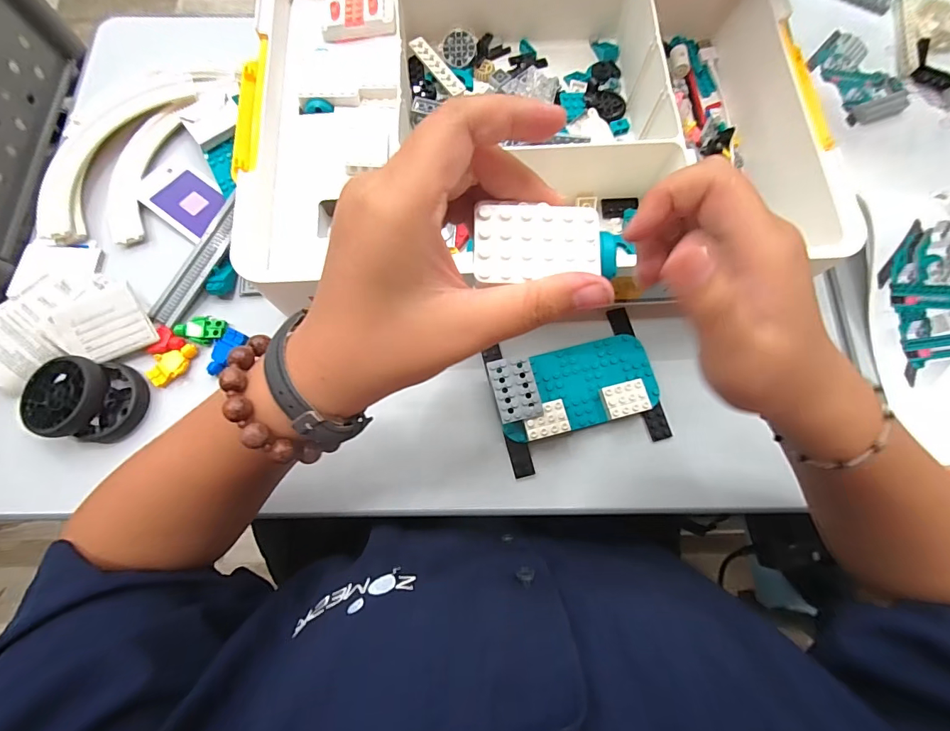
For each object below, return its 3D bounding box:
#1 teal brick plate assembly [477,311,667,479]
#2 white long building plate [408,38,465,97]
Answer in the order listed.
[{"bbox_3d":[0.078,0.019,0.323,0.124,0.022,0.099,-14,76,-4],"label":"teal brick plate assembly"},{"bbox_3d":[-0.035,-0.280,0.394,0.015,0.004,0.066,-42,92,-6],"label":"white long building plate"}]

